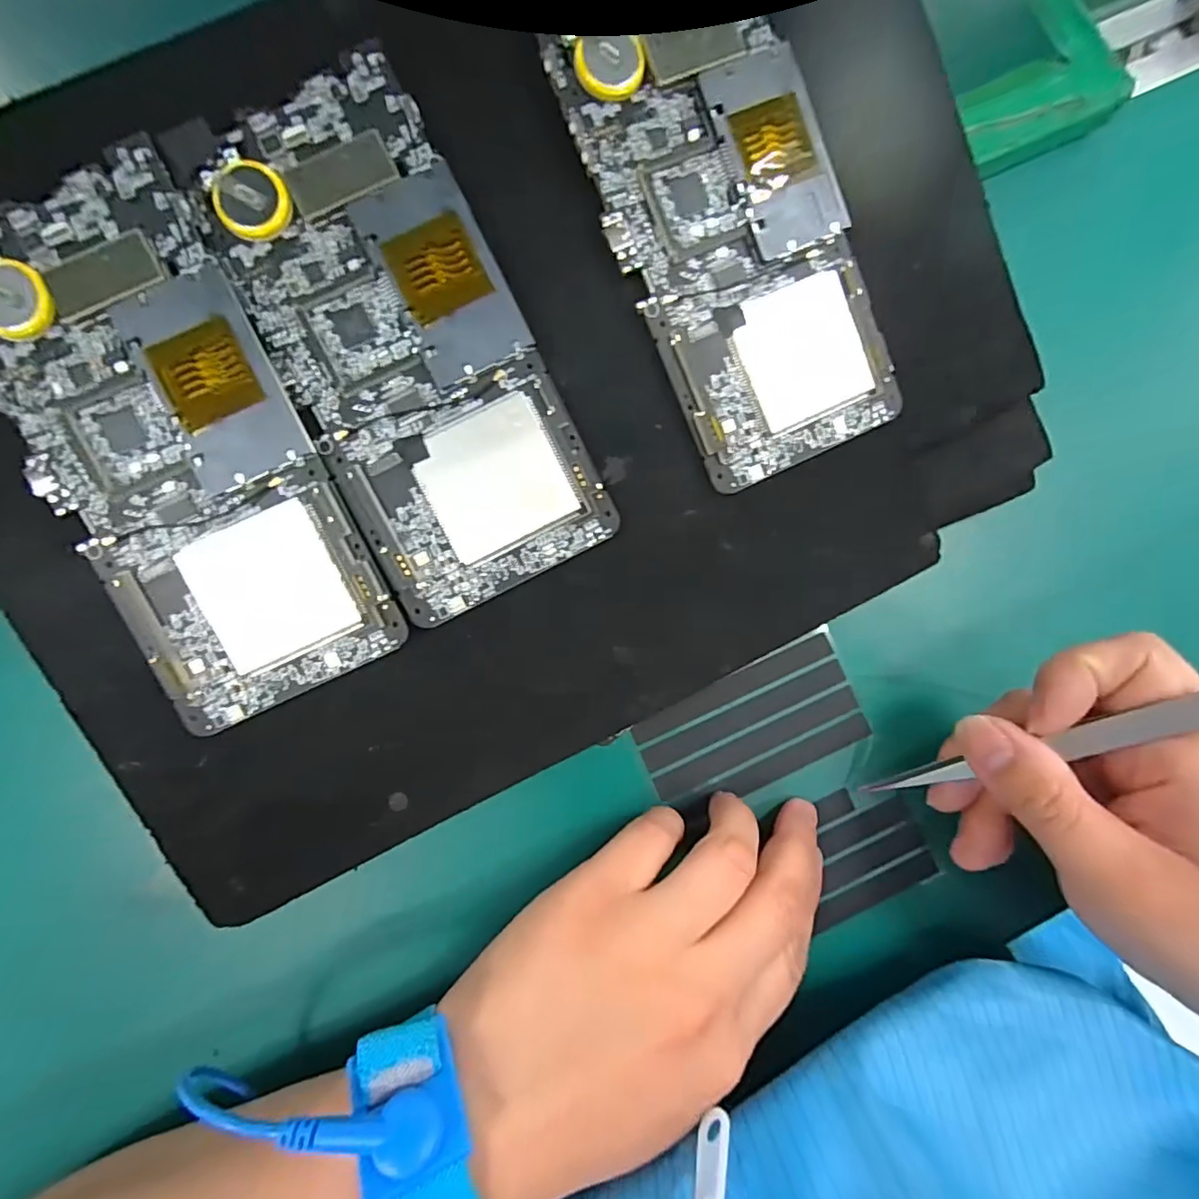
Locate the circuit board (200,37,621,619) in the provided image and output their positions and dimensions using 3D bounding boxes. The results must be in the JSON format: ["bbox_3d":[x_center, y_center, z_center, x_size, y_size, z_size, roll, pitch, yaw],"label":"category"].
[{"bbox_3d":[-0.056,-0.073,0.167,0.070,0.007,0.148,-26,98,-6],"label":"circuit board"}]

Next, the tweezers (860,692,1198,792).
[{"bbox_3d":[0.145,0.050,0.188,0.008,0.123,0.009,-25,82,-48],"label":"tweezers"}]

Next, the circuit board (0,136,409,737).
[{"bbox_3d":[-0.120,-0.040,0.160,0.071,0.008,0.148,-24,99,-6],"label":"circuit board"}]

